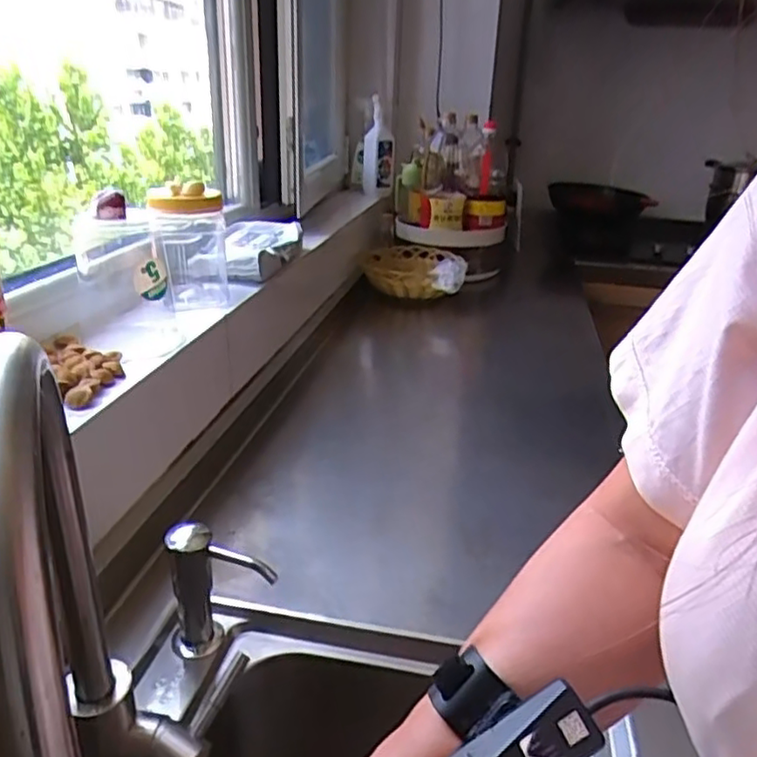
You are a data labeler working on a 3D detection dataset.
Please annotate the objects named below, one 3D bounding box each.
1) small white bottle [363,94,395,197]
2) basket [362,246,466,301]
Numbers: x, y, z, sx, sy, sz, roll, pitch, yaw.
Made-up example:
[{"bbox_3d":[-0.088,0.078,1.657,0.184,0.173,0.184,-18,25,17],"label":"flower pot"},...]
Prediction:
[{"bbox_3d":[0.001,-0.591,1.675,0.082,0.220,0.082,2,24,0],"label":"small white bottle"},{"bbox_3d":[0.076,-0.242,1.457,0.221,0.077,0.237,2,24,0],"label":"basket"}]

